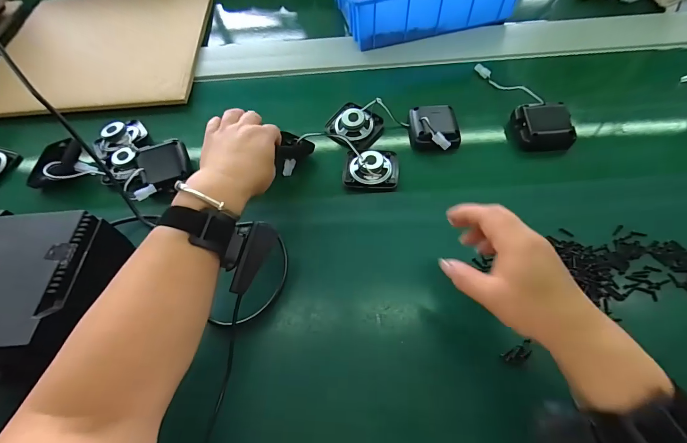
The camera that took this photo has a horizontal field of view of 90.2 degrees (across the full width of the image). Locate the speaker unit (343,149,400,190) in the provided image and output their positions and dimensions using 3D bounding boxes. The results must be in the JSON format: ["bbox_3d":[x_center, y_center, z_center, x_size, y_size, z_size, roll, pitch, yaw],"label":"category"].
[{"bbox_3d":[0.036,-0.074,0.450,0.072,0.025,0.059,2,62,4],"label":"speaker unit"}]

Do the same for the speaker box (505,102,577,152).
[{"bbox_3d":[0.266,-0.128,0.464,0.073,0.034,0.060,-1,62,2],"label":"speaker box"}]

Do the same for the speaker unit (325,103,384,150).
[{"bbox_3d":[0.013,-0.140,0.492,0.070,0.026,0.063,35,69,19],"label":"speaker unit"}]

